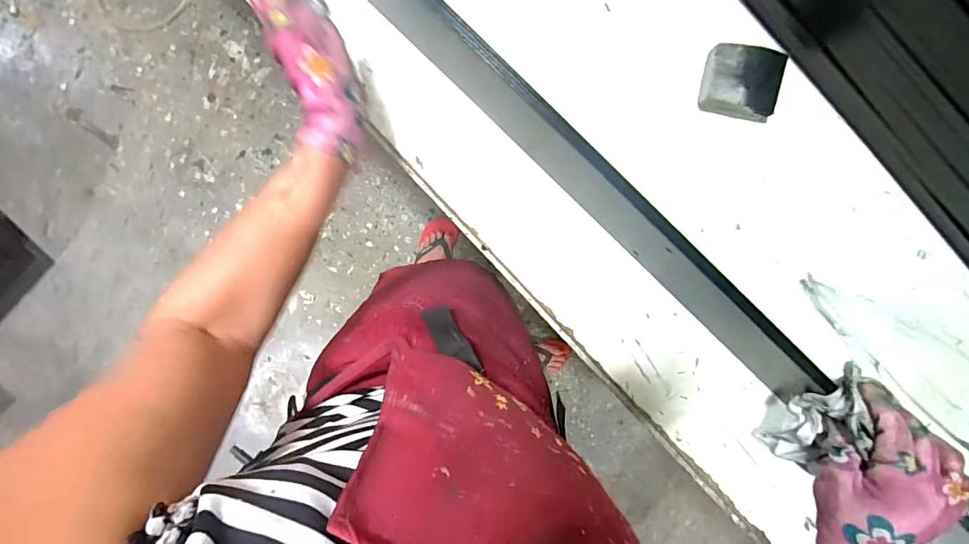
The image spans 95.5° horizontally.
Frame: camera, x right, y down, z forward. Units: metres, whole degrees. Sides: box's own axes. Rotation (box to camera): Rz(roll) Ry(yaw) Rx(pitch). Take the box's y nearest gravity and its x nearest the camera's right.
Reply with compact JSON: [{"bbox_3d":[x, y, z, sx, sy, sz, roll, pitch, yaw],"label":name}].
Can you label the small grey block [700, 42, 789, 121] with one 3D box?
[{"bbox_3d":[0.243,-0.180,0.421,0.073,0.029,0.058,9,96,-1],"label":"small grey block"}]

